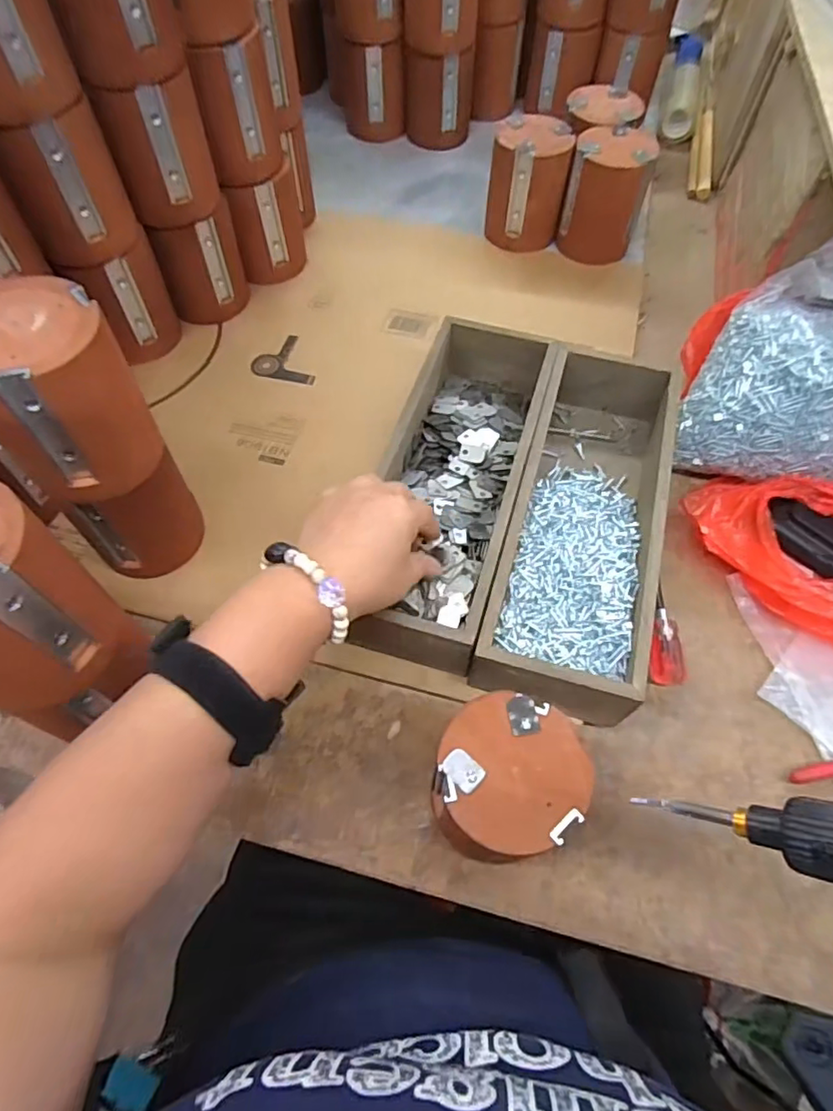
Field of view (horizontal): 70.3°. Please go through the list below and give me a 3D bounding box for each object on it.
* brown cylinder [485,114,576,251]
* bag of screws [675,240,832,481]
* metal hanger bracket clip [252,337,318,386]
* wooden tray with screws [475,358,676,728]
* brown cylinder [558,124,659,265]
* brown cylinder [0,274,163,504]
[{"bbox_3d":[0.113,-0.379,0.610,0.075,0.101,0.068,4,61,2],"label":"brown cylinder"},{"bbox_3d":[0.318,-0.141,0.464,0.177,0.144,0.136,16,62,8],"label":"bag of screws"},{"bbox_3d":[-0.126,-0.196,0.579,0.061,0.004,0.062,7,61,3],"label":"metal hanger bracket clip"},{"bbox_3d":[0.120,-0.022,0.435,0.100,0.073,0.293,15,62,8],"label":"wooden tray with screws"},{"bbox_3d":[0.193,-0.366,0.606,0.075,0.102,0.066,16,62,8],"label":"brown cylinder"},{"bbox_3d":[-0.195,-0.088,0.329,0.076,0.099,0.070,-29,65,-16],"label":"brown cylinder"}]

